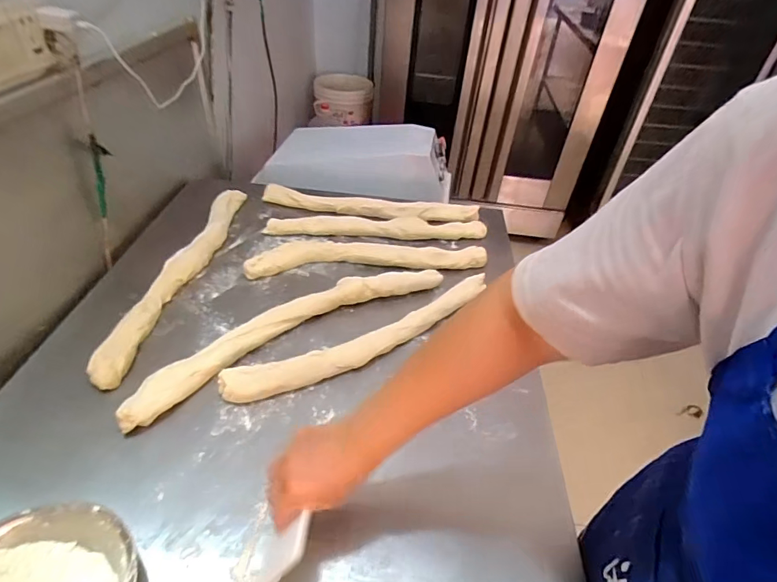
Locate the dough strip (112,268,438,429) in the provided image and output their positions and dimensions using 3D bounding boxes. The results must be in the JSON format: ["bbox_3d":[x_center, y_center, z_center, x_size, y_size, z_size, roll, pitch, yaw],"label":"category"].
[{"bbox_3d":[-0.144,0.049,0.730,0.563,0.034,0.090,-25,48,-30],"label":"dough strip"}]

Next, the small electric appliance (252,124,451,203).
[{"bbox_3d":[-0.089,-0.383,1.314,0.529,0.182,0.183,-1,42,-7],"label":"small electric appliance"}]

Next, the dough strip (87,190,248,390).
[{"bbox_3d":[-0.382,-0.053,0.832,0.058,0.035,0.561,6,40,2],"label":"dough strip"}]

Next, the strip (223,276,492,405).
[{"bbox_3d":[-0.018,0.070,0.740,0.509,0.030,0.075,-21,47,-27],"label":"strip"}]

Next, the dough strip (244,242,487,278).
[{"bbox_3d":[-0.037,-0.073,0.892,0.469,0.029,0.074,-4,41,-9],"label":"dough strip"}]

